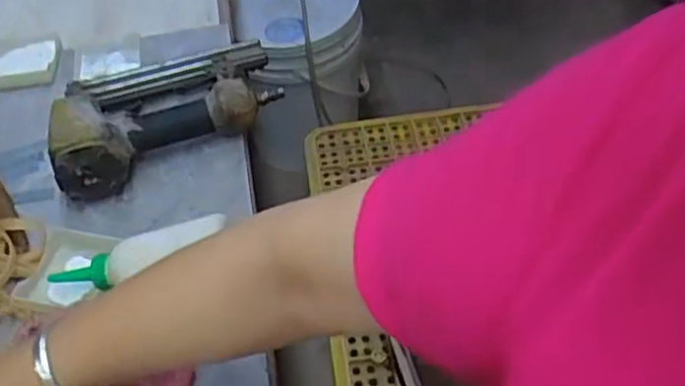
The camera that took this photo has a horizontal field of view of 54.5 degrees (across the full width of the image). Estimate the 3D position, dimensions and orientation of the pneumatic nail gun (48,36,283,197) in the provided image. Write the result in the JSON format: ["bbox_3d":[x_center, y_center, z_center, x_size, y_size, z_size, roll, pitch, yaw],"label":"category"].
[{"bbox_3d":[-0.175,-0.090,0.671,0.212,0.066,0.173,-13,50,-7],"label":"pneumatic nail gun"}]

